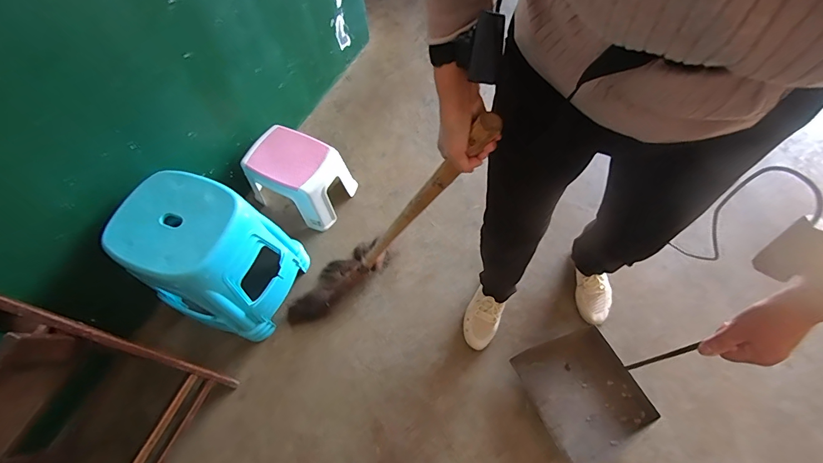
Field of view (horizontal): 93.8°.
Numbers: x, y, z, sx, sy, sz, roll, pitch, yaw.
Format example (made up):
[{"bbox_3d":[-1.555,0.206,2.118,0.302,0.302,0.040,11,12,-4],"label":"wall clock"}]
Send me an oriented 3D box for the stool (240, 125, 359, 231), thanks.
[{"bbox_3d":[-0.365,-0.187,1.272,0.290,0.209,0.223,25,68,17],"label":"stool"}]

